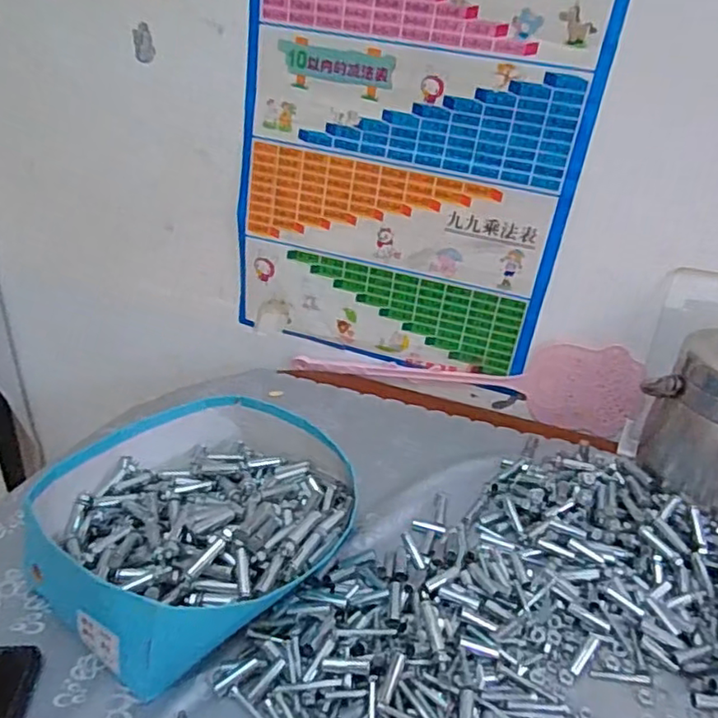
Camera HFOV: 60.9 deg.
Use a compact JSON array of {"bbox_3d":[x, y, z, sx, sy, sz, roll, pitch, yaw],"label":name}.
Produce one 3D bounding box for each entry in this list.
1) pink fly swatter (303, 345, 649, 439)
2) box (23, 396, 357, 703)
[{"bbox_3d":[0.146,0.005,0.919,0.514,0.131,0.028,14,29,14],"label":"pink fly swatter"},{"bbox_3d":[-0.152,0.154,0.621,0.270,0.089,0.310,22,32,26],"label":"box"}]

